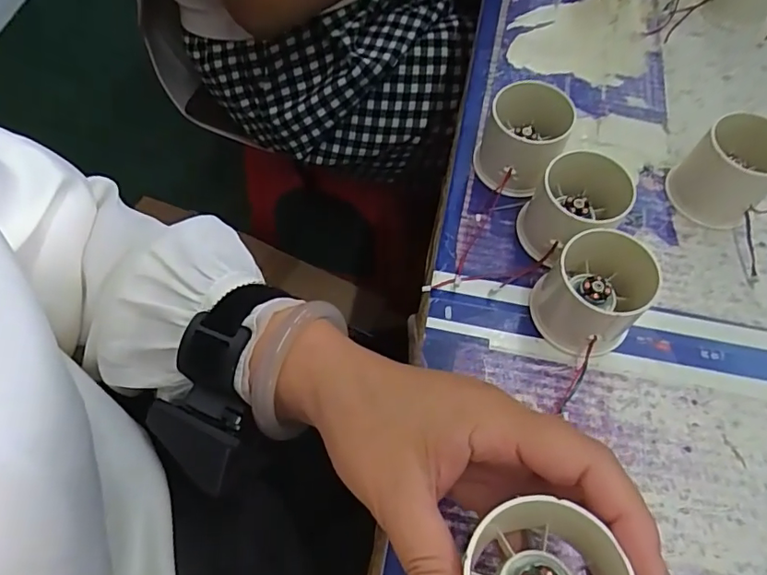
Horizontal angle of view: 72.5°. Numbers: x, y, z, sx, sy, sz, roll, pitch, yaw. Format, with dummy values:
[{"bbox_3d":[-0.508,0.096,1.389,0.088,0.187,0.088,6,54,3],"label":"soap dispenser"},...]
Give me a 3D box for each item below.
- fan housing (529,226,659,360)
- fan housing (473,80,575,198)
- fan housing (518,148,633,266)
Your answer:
[{"bbox_3d":[0.116,0.002,0.288,0.056,0.052,0.056,0,62,0],"label":"fan housing"},{"bbox_3d":[0.088,-0.093,0.334,0.048,0.055,0.046,3,62,2],"label":"fan housing"},{"bbox_3d":[0.110,-0.043,0.310,0.052,0.054,0.050,0,62,0],"label":"fan housing"}]

